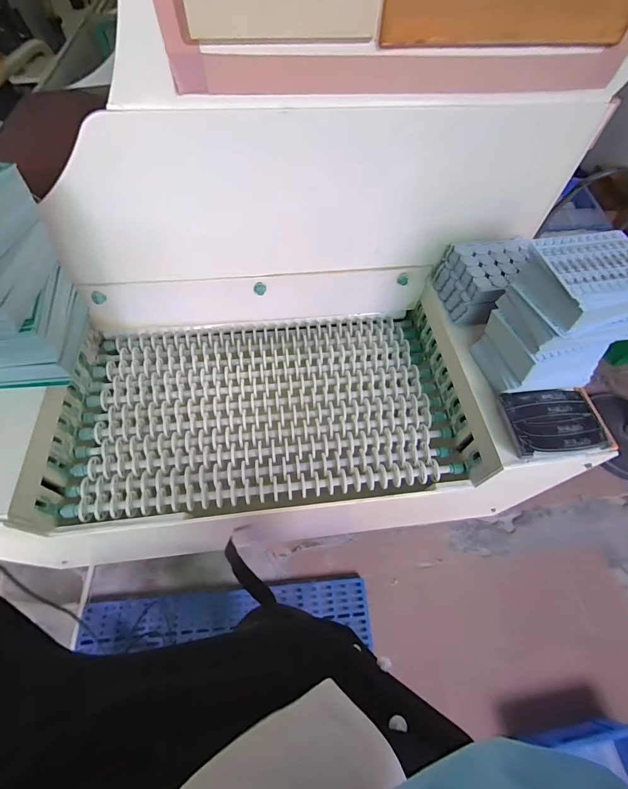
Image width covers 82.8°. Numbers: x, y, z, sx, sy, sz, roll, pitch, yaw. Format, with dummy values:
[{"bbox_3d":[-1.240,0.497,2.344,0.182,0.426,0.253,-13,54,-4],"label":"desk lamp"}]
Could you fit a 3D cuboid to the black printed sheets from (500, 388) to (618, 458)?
[{"bbox_3d":[0.380,0.038,0.562,0.149,0.025,0.106,-5,58,-6],"label":"black printed sheets"}]

